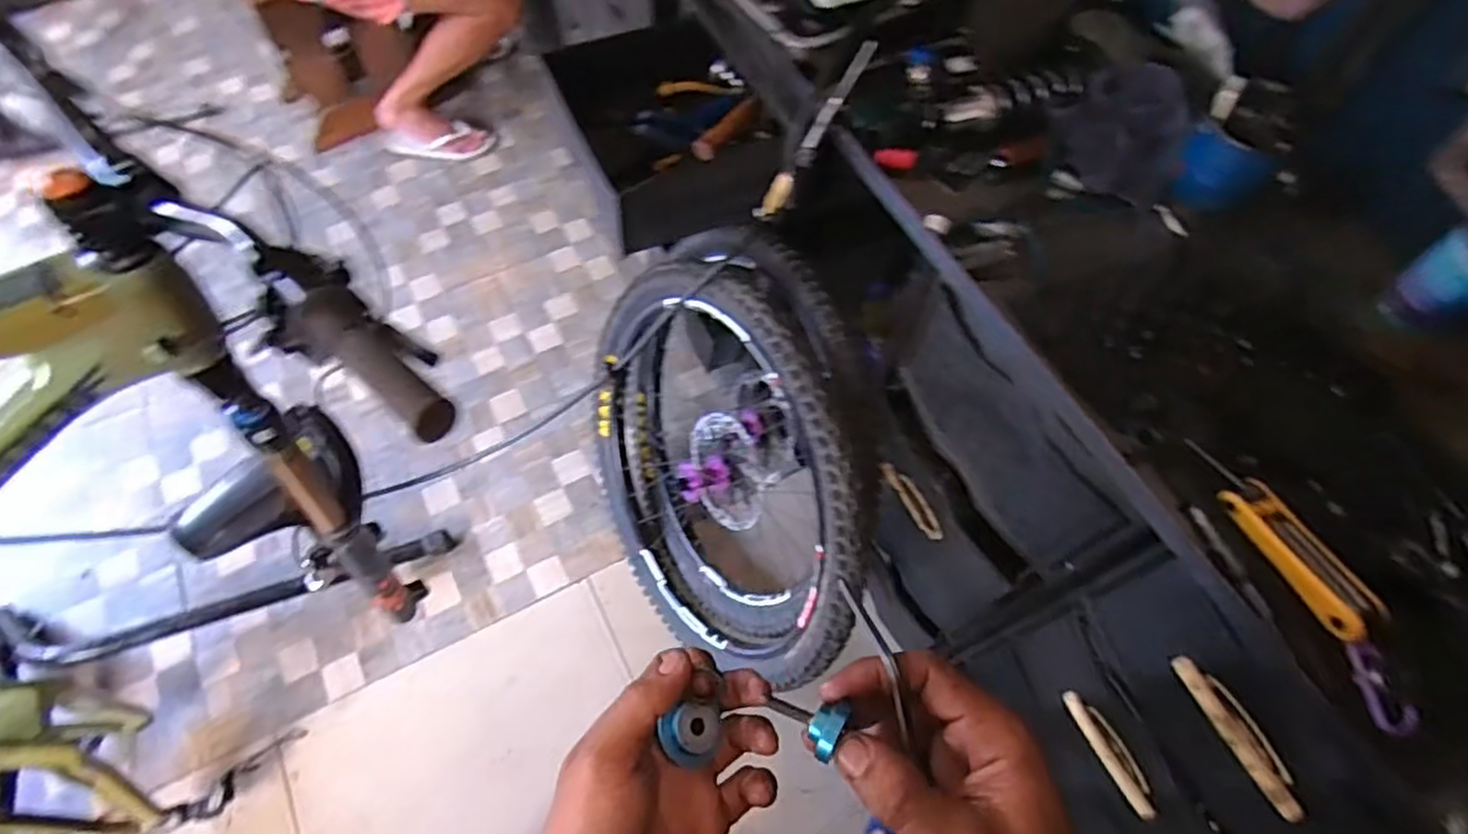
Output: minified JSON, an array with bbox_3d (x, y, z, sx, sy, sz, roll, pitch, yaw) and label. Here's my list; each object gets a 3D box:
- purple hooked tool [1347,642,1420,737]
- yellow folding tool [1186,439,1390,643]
[{"bbox_3d":[0.487,0.202,0.545,0.031,0.010,0.067,-12,65,-7],"label":"purple hooked tool"},{"bbox_3d":[0.447,0.094,0.591,0.033,0.028,0.173,-23,67,-12],"label":"yellow folding tool"}]

